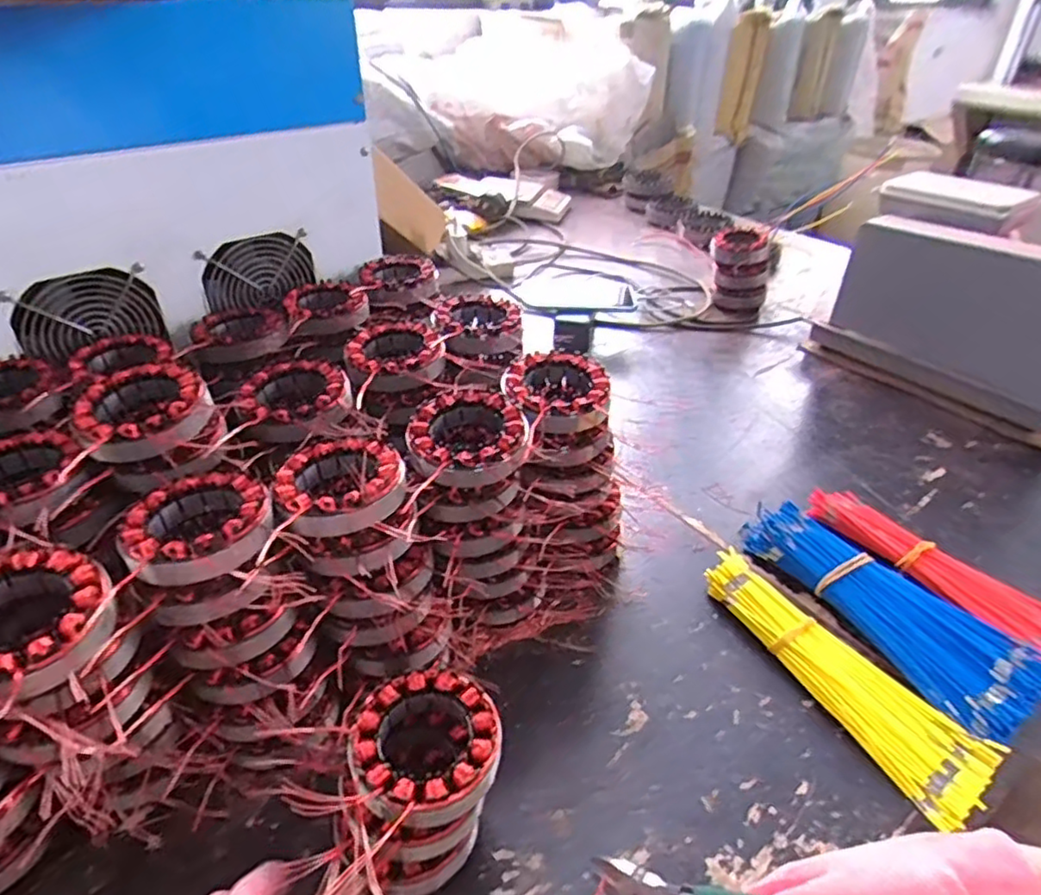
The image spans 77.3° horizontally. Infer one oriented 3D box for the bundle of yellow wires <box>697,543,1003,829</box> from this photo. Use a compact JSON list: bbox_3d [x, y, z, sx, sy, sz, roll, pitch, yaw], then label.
[{"bbox_3d":[0.239,0.171,0.511,0.070,0.021,0.236,-22,42,-29],"label":"bundle of yellow wires"}]

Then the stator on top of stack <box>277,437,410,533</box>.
[{"bbox_3d":[-0.122,0.025,0.445,0.084,0.033,0.089,1,36,-1],"label":"stator on top of stack"}]

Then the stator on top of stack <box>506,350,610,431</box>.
[{"bbox_3d":[0.029,-0.041,0.530,0.082,0.033,0.097,6,36,7],"label":"stator on top of stack"}]

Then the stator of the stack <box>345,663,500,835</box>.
[{"bbox_3d":[-0.057,0.178,0.393,0.088,0.026,0.086,1,36,-1],"label":"stator of the stack"}]

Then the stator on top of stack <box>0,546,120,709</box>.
[{"bbox_3d":[-0.270,0.098,0.349,0.084,0.030,0.090,1,36,-1],"label":"stator on top of stack"}]

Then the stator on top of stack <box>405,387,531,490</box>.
[{"bbox_3d":[-0.040,-0.006,0.487,0.087,0.035,0.093,-4,36,-7],"label":"stator on top of stack"}]

